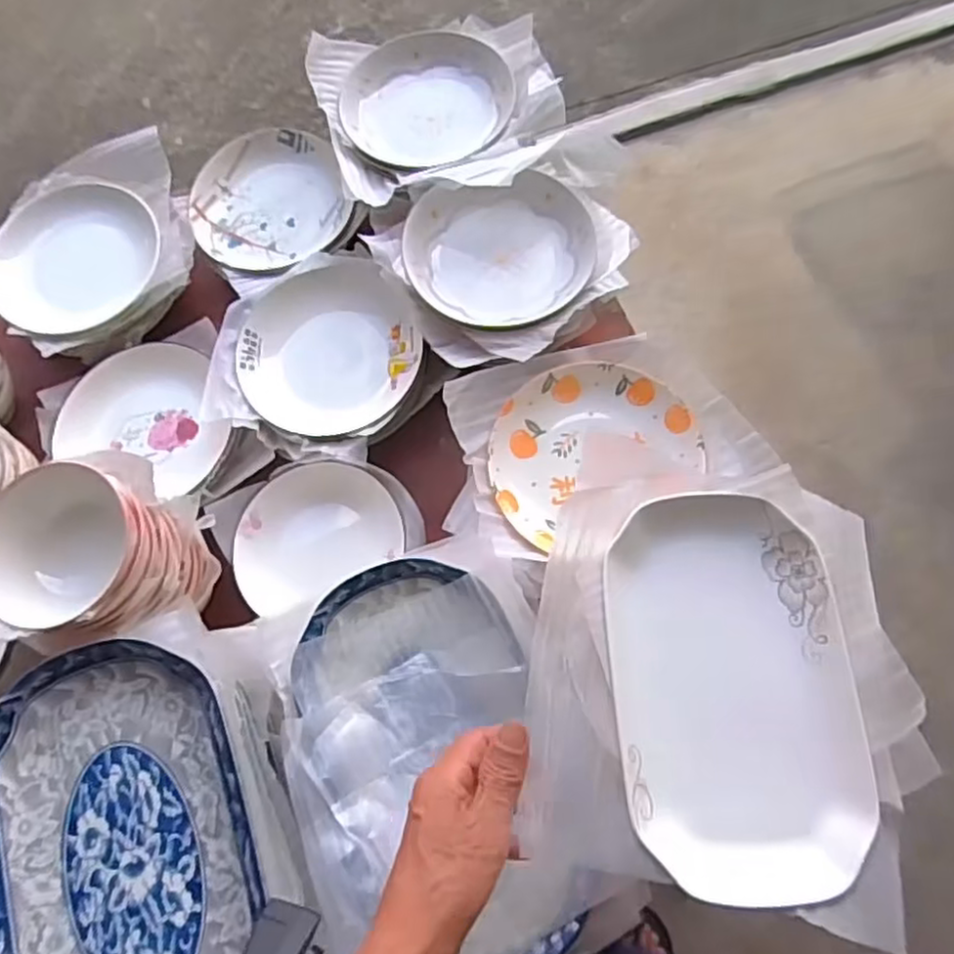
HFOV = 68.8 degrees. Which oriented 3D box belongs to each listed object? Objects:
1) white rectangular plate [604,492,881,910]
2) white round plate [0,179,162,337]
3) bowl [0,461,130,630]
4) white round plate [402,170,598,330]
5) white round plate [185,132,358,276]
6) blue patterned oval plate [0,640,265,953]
[{"bbox_3d":[0.182,0.148,0.512,0.162,0.049,0.275,-2,72,1],"label":"white rectangular plate"},{"bbox_3d":[-0.462,-0.252,0.801,0.178,0.040,0.176,4,72,3],"label":"white round plate"},{"bbox_3d":[-0.335,0.054,0.573,0.121,0.062,0.127,-1,72,3],"label":"bowl"},{"bbox_3d":[0.025,-0.235,0.736,0.192,0.033,0.169,-12,72,-2],"label":"white round plate"},{"bbox_3d":[-0.254,-0.339,0.849,0.181,0.034,0.180,0,72,1],"label":"white round plate"},{"bbox_3d":[-0.250,0.283,0.494,0.182,0.039,0.315,-20,72,-5],"label":"blue patterned oval plate"}]

